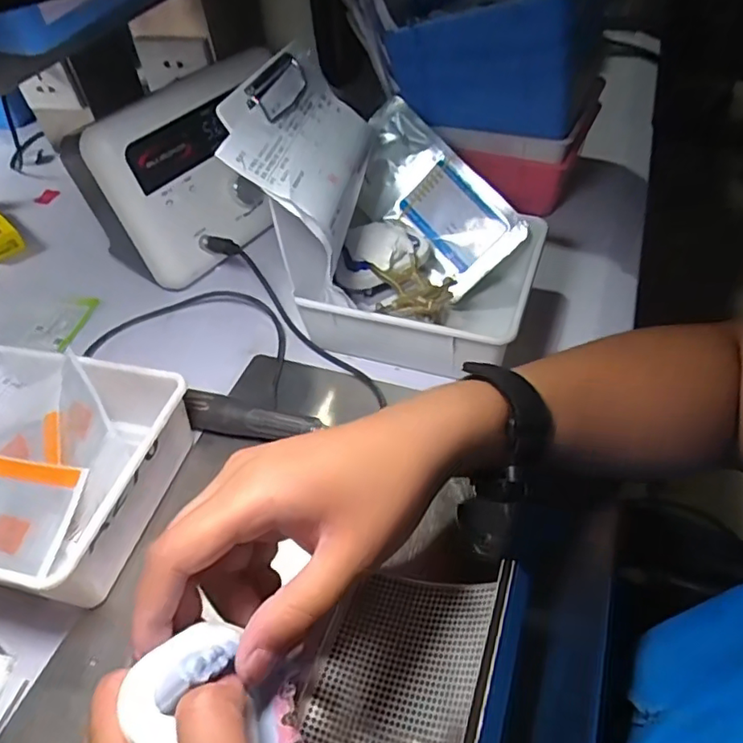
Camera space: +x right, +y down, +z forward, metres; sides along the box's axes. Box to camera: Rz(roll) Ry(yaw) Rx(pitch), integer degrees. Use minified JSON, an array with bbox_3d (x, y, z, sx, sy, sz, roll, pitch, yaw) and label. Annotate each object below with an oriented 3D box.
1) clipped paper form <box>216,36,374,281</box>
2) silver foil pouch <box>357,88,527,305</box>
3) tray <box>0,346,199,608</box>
[{"bbox_3d":[-0.046,-0.164,0.405,0.110,0.023,0.144,30,52,-28],"label":"clipped paper form"},{"bbox_3d":[0.052,-0.154,0.520,0.166,0.091,0.034,47,23,8],"label":"silver foil pouch"},{"bbox_3d":[-0.234,0.064,0.389,0.191,0.064,0.152,9,50,13],"label":"tray"}]

